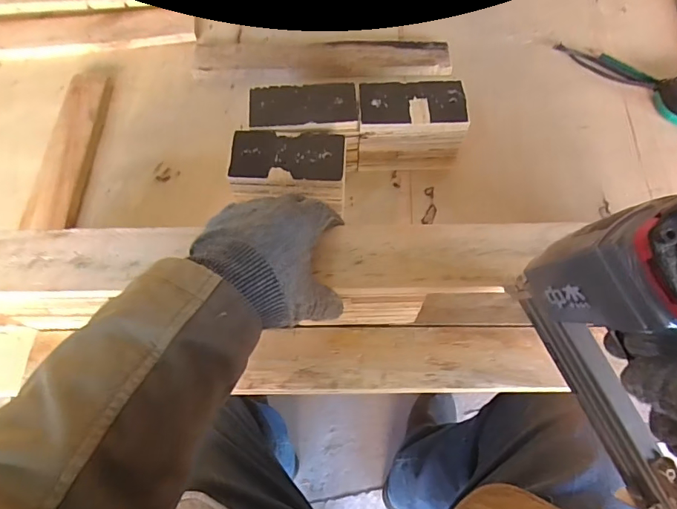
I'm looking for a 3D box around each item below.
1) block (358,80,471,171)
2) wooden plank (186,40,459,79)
[{"bbox_3d":[0.083,-0.150,0.520,0.123,0.078,0.064,0,66,1],"label":"block"},{"bbox_3d":[-0.023,-0.268,0.605,0.344,0.014,0.063,2,66,2],"label":"wooden plank"}]

